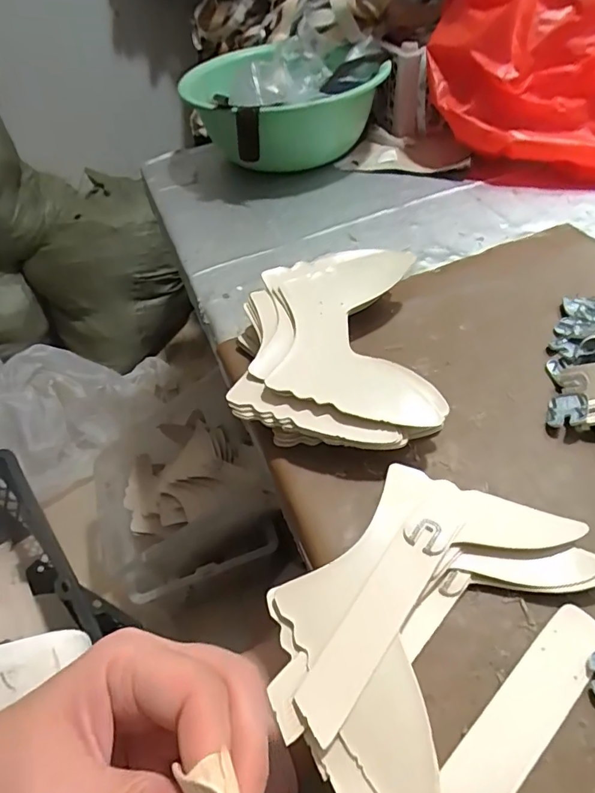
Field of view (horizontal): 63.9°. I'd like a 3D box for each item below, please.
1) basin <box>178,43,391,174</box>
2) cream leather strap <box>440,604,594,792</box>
[{"bbox_3d":[-0.031,-0.455,0.768,0.276,0.117,0.299,-3,49,4],"label":"basin"},{"bbox_3d":[0.122,0.189,0.268,0.171,0.004,0.033,-36,55,-22],"label":"cream leather strap"}]

